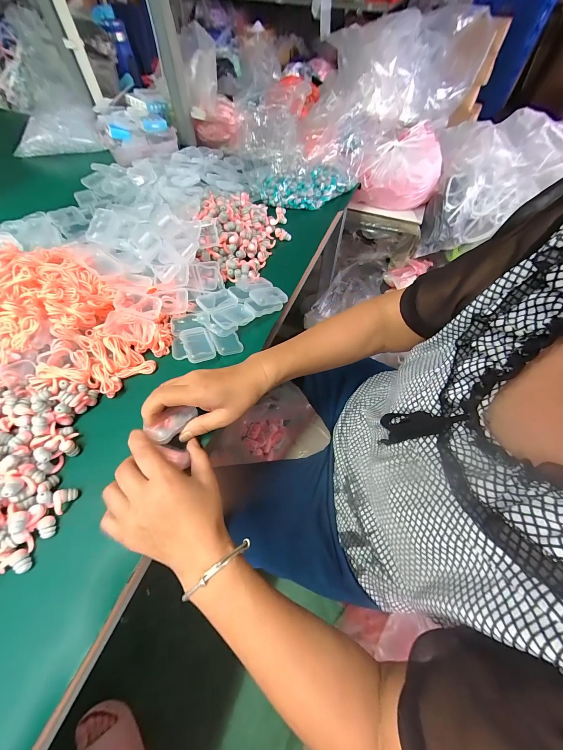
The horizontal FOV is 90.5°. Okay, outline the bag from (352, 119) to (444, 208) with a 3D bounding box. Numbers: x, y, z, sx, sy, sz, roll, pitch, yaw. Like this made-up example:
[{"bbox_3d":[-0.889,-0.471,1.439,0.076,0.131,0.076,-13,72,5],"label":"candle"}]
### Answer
[{"bbox_3d":[0.299,-0.492,0.682,0.182,0.132,0.113,-31,64,-20],"label":"bag"}]

